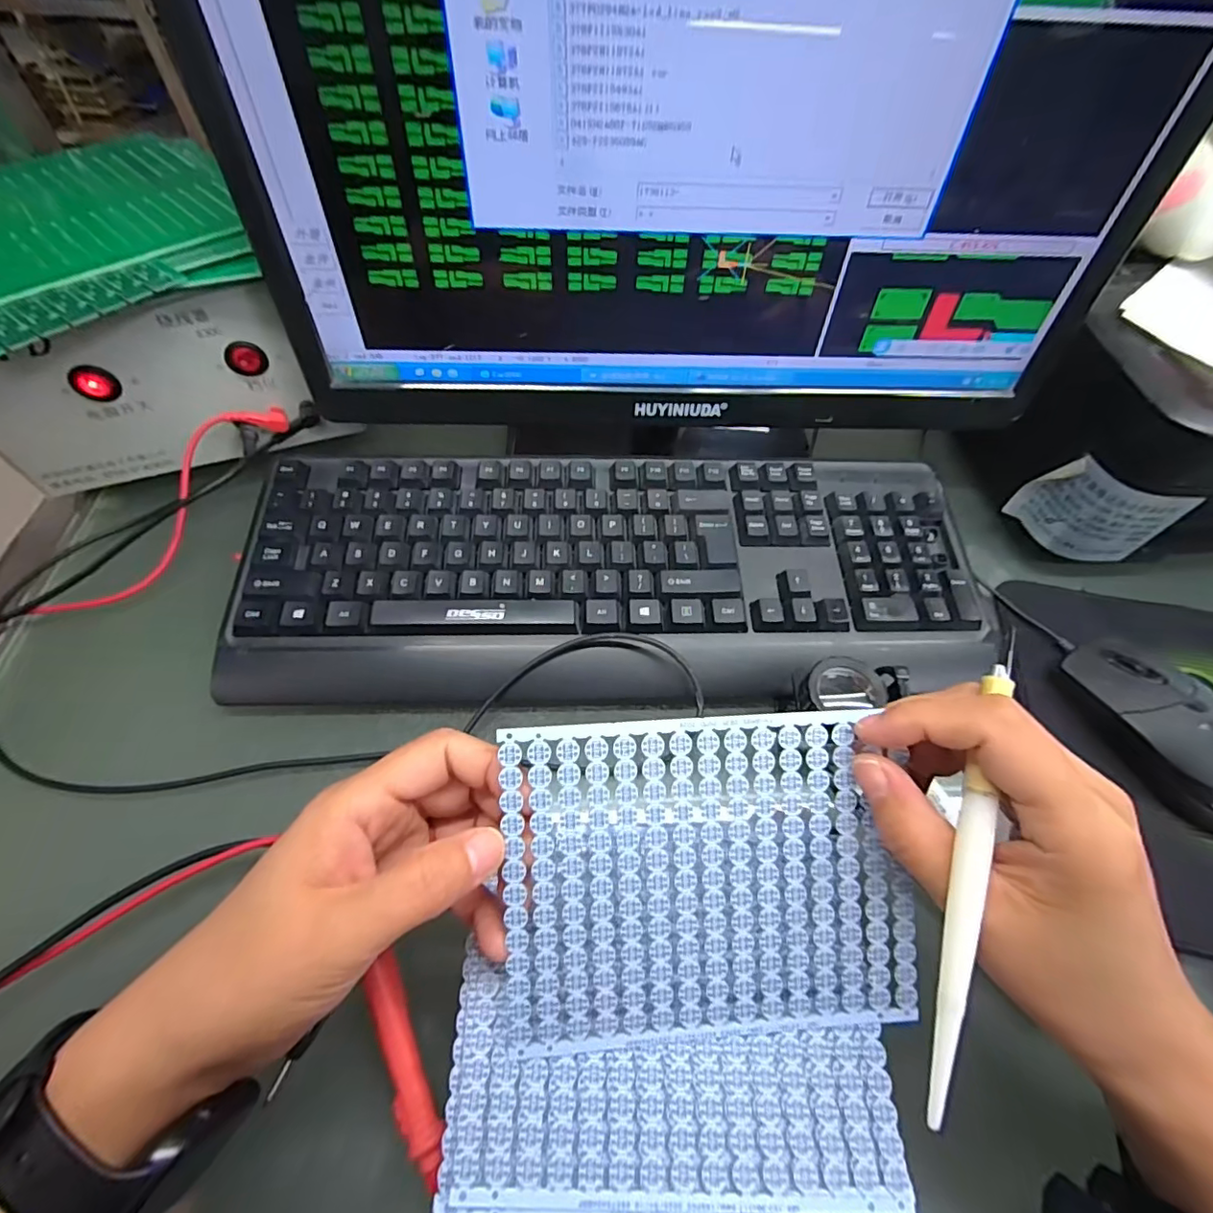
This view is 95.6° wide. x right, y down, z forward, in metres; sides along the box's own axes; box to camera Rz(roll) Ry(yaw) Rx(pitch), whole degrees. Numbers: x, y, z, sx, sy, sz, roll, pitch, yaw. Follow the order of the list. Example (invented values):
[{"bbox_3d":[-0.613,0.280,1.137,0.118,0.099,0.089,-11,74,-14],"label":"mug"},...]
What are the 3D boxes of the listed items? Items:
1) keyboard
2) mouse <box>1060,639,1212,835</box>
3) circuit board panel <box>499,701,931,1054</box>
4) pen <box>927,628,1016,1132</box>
[{"bbox_3d":[0.007,-0.020,0.335,0.425,0.043,0.153,0,58,-3],"label":"keyboard"},{"bbox_3d":[0.302,0.067,0.296,0.055,0.038,0.109,-11,59,-10],"label":"mouse"},{"bbox_3d":[0.038,0.101,0.202,0.145,0.004,0.117,-2,90,-5],"label":"circuit board panel"},{"bbox_3d":[0.116,0.080,0.175,0.008,0.007,0.146,16,78,7],"label":"pen"}]

